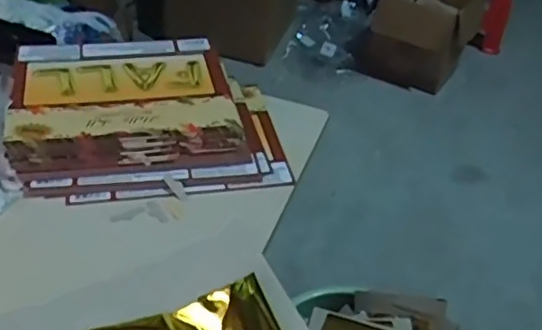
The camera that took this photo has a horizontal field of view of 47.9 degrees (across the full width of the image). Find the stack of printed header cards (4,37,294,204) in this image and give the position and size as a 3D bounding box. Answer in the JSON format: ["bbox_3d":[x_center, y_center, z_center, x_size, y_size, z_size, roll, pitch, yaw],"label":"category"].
[{"bbox_3d":[-0.114,-0.054,0.568,0.227,0.035,0.195,-5,42,-13],"label":"stack of printed header cards"}]

